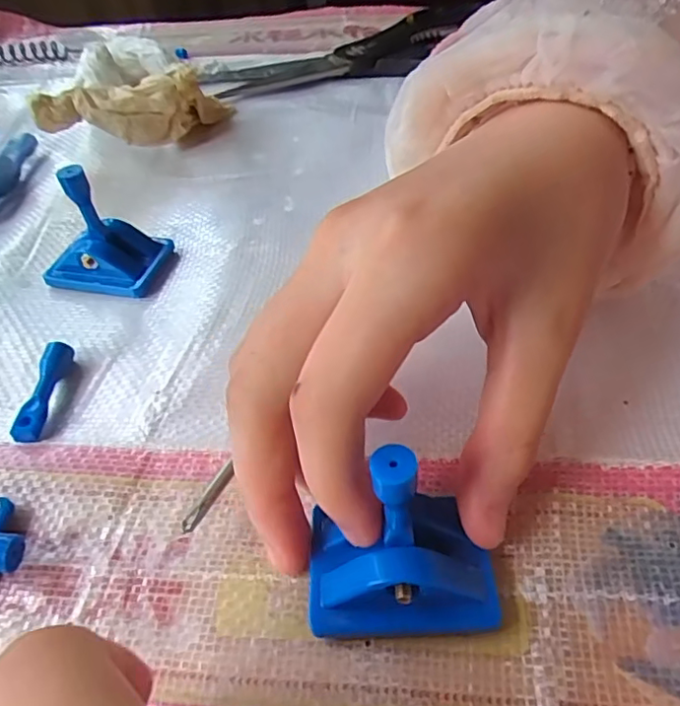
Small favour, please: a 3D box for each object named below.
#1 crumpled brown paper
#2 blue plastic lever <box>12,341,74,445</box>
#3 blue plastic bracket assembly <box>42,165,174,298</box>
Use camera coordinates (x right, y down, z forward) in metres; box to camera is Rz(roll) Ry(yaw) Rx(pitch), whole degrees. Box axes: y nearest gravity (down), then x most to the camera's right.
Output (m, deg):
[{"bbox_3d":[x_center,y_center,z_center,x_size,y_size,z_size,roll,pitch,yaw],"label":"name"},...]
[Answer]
[{"bbox_3d":[-0.106,-0.129,0.309,0.097,0.041,0.046,-15,47,-9],"label":"crumpled brown paper"},{"bbox_3d":[-0.098,0.013,0.196,0.007,0.010,0.038,-3,46,3],"label":"blue plastic lever"},{"bbox_3d":[-0.096,-0.051,0.232,0.043,0.045,0.032,6,47,12],"label":"blue plastic bracket assembly"}]

